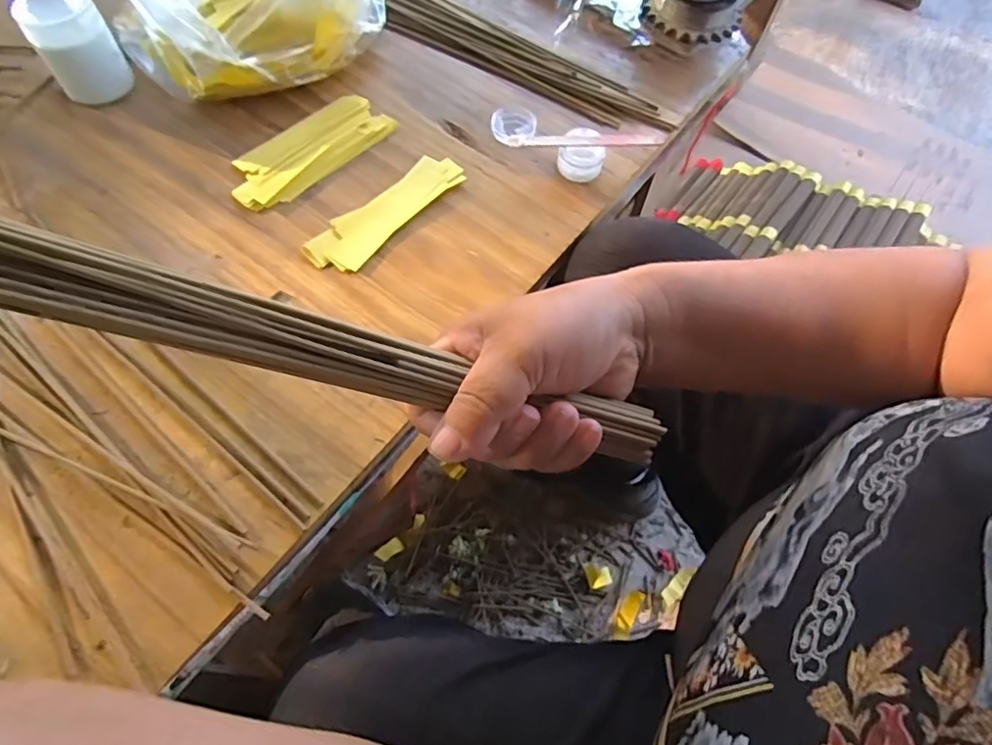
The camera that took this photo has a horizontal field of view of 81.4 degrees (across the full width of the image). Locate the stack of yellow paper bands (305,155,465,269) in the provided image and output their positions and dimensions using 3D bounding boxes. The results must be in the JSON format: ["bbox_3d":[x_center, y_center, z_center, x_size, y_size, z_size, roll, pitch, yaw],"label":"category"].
[{"bbox_3d":[-0.082,-0.125,0.443,0.040,0.007,0.138,38,68,15],"label":"stack of yellow paper bands"}]

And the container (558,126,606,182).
[{"bbox_3d":[0.070,-0.176,0.467,0.035,0.024,0.034,1,64,-3],"label":"container"}]

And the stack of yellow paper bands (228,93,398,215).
[{"bbox_3d":[-0.152,-0.181,0.466,0.060,0.005,0.137,42,69,16],"label":"stack of yellow paper bands"}]

